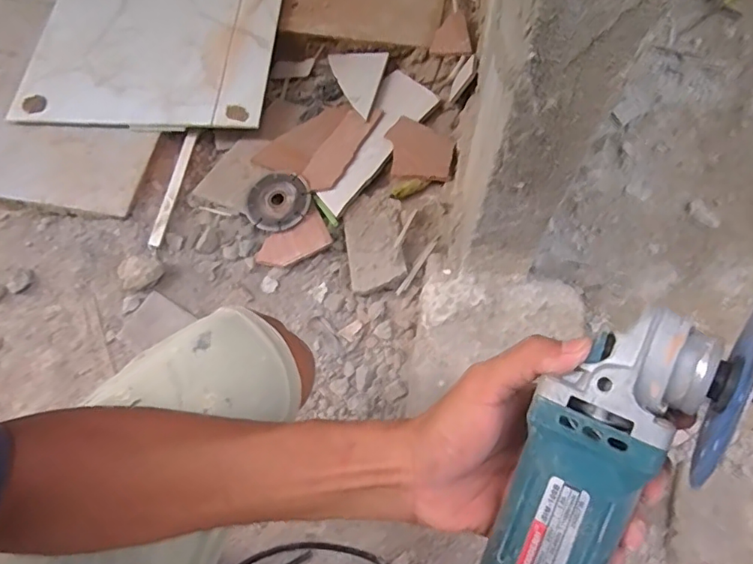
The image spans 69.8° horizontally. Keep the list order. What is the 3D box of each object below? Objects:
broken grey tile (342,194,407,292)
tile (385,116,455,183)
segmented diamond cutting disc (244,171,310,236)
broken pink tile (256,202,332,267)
[{"bbox_3d":[-0.006,-0.059,0.736,0.082,0.014,0.149,-11,55,13],"label":"broken grey tile"},{"bbox_3d":[0.061,-0.191,0.777,0.096,0.010,0.097,4,75,16],"label":"tile"},{"bbox_3d":[-0.143,-0.117,0.790,0.094,0.010,0.096,-4,70,10],"label":"segmented diamond cutting disc"},{"bbox_3d":[-0.116,-0.055,0.764,0.108,0.013,0.069,-38,58,-5],"label":"broken pink tile"}]

